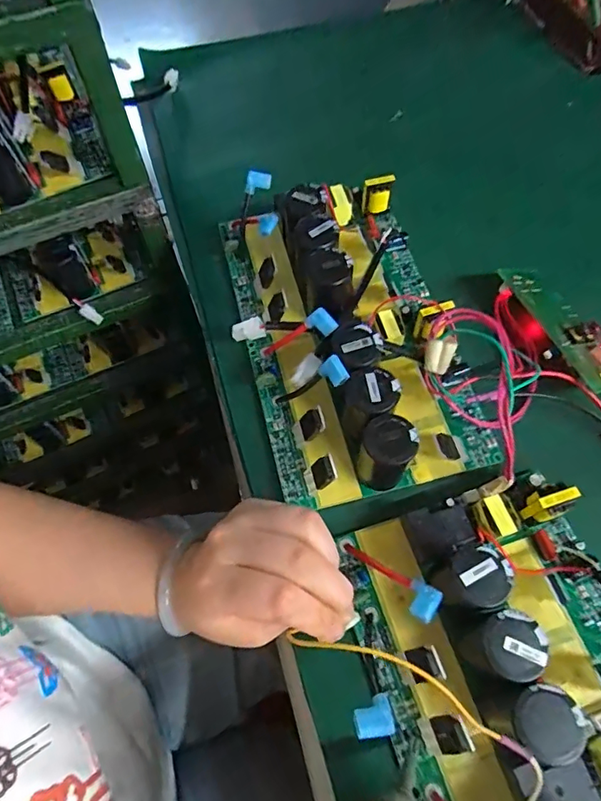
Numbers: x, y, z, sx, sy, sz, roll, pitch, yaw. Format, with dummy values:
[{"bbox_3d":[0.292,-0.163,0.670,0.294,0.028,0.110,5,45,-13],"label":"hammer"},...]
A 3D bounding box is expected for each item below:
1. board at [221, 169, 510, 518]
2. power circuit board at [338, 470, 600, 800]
[{"bbox_3d":[0.030,-0.058,0.325,0.140,0.056,0.235,-13,65,-5],"label":"board"},{"bbox_3d":[0.115,0.155,0.219,0.150,0.053,0.243,-21,66,-9],"label":"power circuit board"}]

